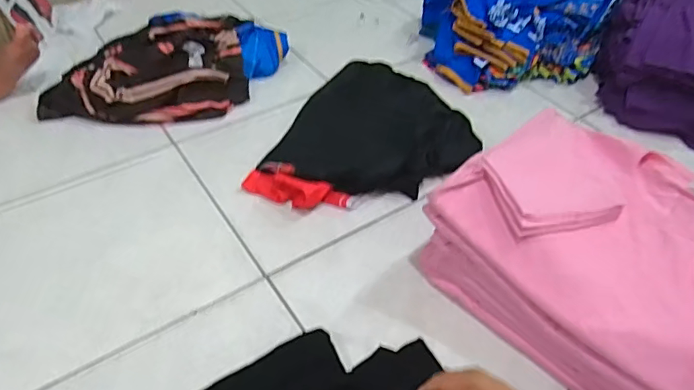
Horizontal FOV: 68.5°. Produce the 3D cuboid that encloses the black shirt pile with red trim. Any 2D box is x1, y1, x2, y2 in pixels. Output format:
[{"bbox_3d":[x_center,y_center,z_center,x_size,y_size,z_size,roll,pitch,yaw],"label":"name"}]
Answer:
[{"bbox_3d":[0.064,-0.111,1.045,0.354,0.076,0.432,19,47,16],"label":"black shirt pile with red trim"}]

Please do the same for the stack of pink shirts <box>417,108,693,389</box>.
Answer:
[{"bbox_3d":[0.406,0.109,0.729,0.325,0.187,0.489,-32,55,-30],"label":"stack of pink shirts"}]

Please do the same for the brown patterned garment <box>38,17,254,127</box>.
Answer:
[{"bbox_3d":[-0.451,-0.301,1.200,0.420,0.084,0.344,1,44,-3],"label":"brown patterned garment"}]

